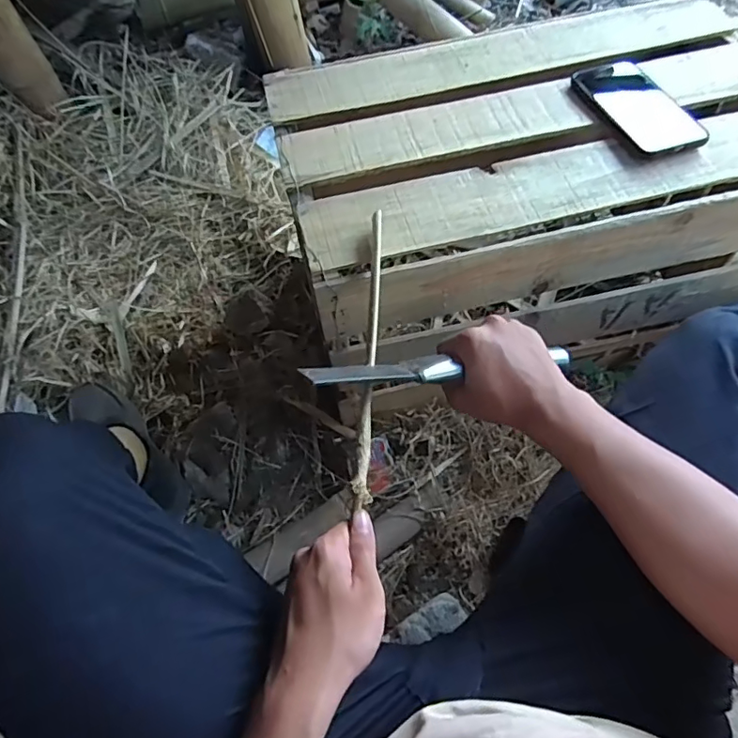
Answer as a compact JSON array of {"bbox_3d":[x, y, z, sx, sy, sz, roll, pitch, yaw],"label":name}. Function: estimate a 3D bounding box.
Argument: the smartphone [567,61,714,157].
[{"bbox_3d":[0.293,-0.288,0.584,0.077,0.017,0.163,-19,57,-5],"label":"smartphone"}]

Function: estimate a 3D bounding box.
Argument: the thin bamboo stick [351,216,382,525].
[{"bbox_3d":[0.001,-0.022,0.460,0.012,0.016,0.279,2,64,4],"label":"thin bamboo stick"}]

